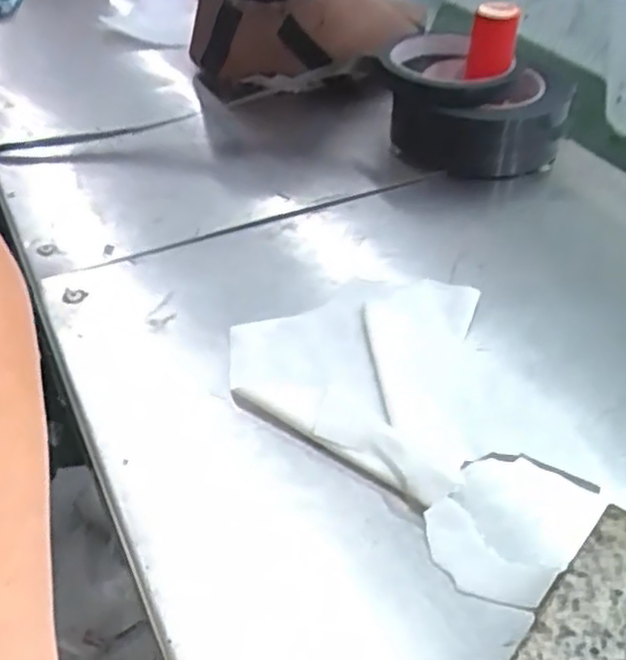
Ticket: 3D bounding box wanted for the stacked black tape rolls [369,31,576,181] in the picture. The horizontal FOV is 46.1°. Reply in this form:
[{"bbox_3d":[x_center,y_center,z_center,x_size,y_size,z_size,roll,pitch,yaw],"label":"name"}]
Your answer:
[{"bbox_3d":[0.117,-0.166,0.545,0.131,0.066,0.131,-1,39,1],"label":"stacked black tape rolls"}]

